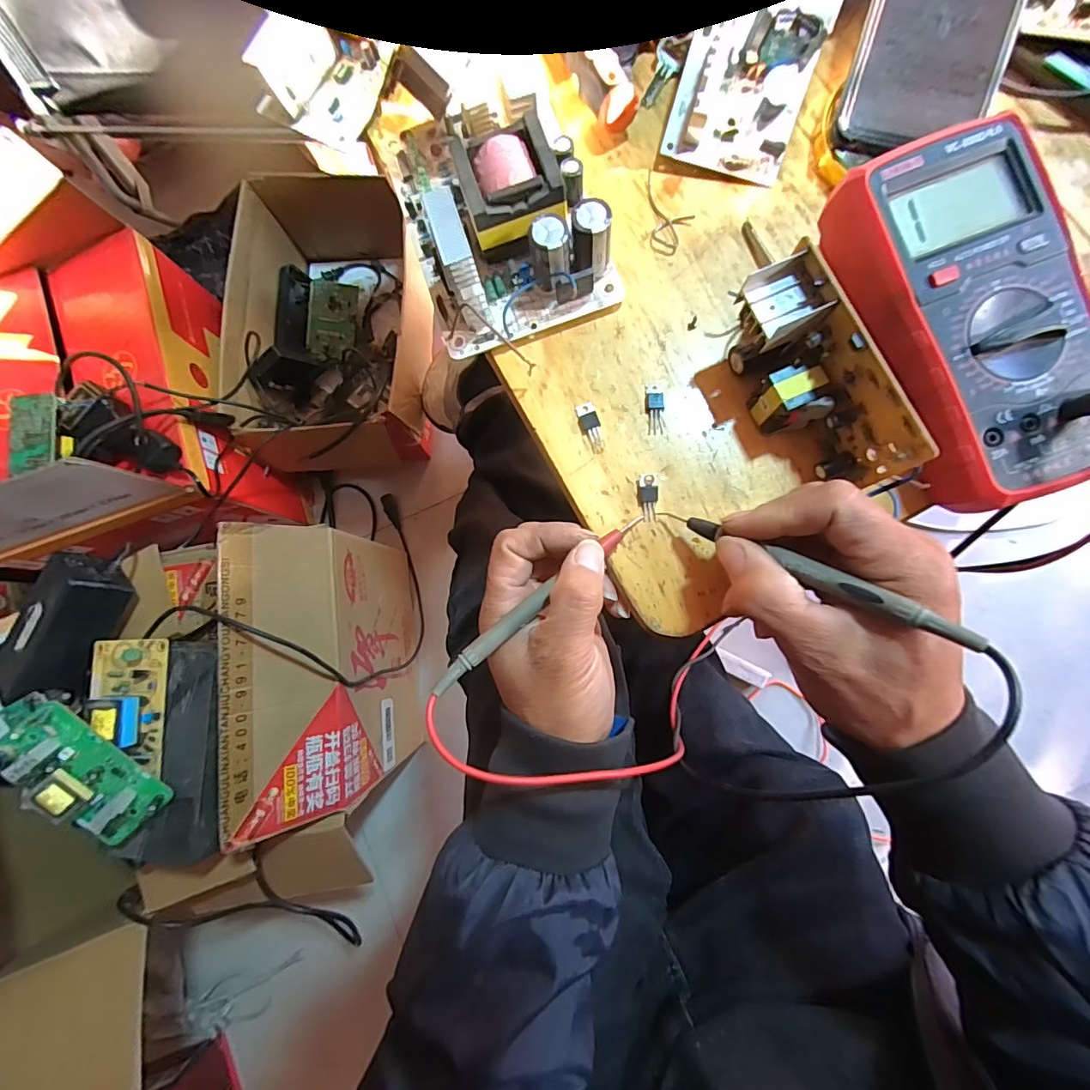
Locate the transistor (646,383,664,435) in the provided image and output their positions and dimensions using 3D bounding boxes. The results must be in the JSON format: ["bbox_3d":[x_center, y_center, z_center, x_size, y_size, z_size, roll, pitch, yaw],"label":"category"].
[{"bbox_3d":[0.064,-0.080,0.291,0.010,0.004,0.030,1,82,4],"label":"transistor"}]

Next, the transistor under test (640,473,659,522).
[{"bbox_3d":[0.059,-0.027,0.283,0.010,0.004,0.026,-1,82,4],"label":"transistor under test"}]

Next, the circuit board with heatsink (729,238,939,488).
[{"bbox_3d":[0.133,-0.080,0.252,0.036,0.056,0.113,-25,81,1],"label":"circuit board with heatsink"}]

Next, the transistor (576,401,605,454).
[{"bbox_3d":[0.028,-0.069,0.292,0.010,0.004,0.030,-22,81,1],"label":"transistor"}]

